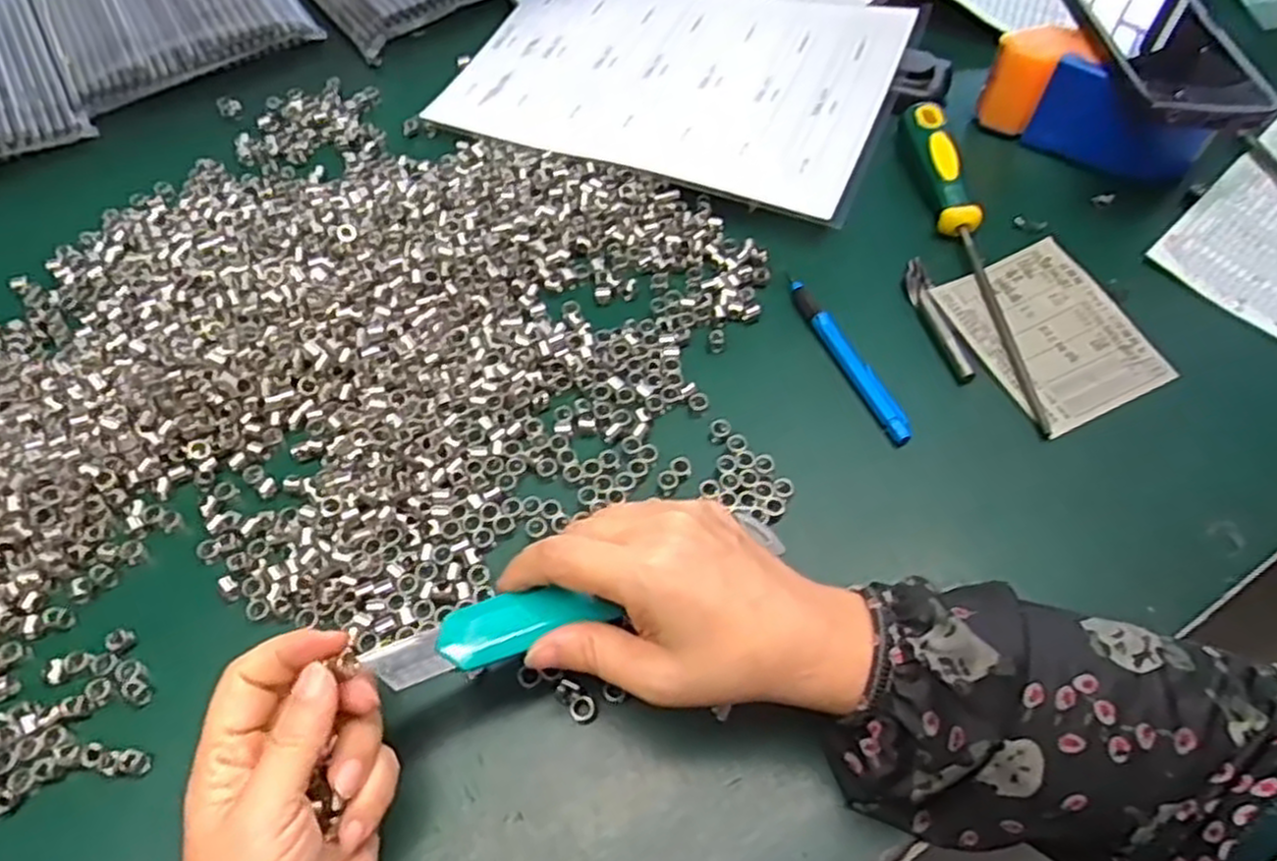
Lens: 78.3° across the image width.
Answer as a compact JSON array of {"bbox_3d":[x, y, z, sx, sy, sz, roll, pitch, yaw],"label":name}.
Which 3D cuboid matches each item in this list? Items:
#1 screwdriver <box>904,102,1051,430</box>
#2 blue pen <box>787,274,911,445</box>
[{"bbox_3d":[0.196,-0.110,0.459,0.023,0.022,0.241,-5,59,-1],"label":"screwdriver"},{"bbox_3d":[0.114,-0.043,0.432,0.010,0.010,0.118,-21,60,-10],"label":"blue pen"}]

